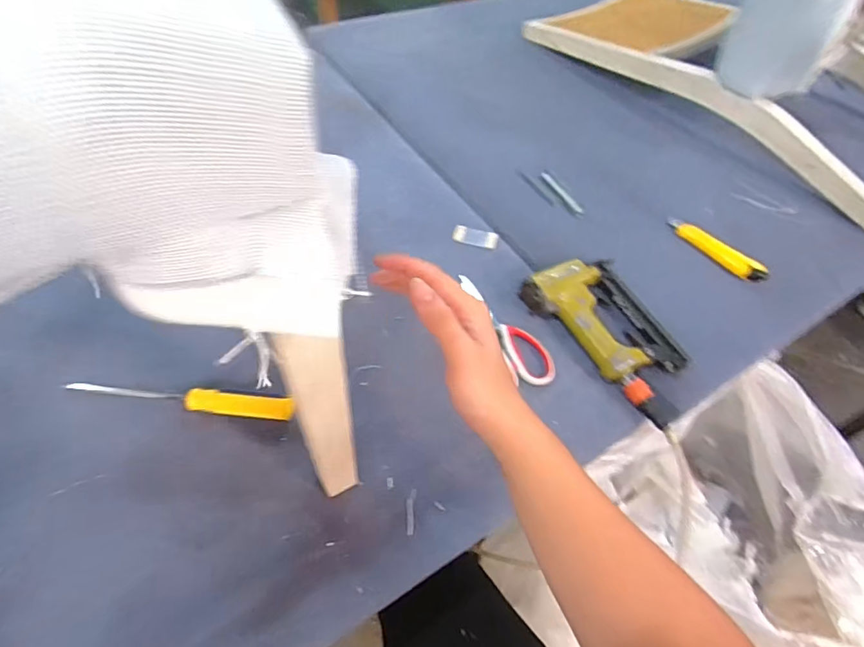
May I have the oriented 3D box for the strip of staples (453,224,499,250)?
[{"bbox_3d":[0.067,-0.132,0.756,0.068,0.005,0.034,12,53,3],"label":"strip of staples"}]

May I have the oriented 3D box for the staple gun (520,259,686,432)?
[{"bbox_3d":[0.237,0.009,0.643,0.119,0.046,0.242,-29,61,-24],"label":"staple gun"}]

